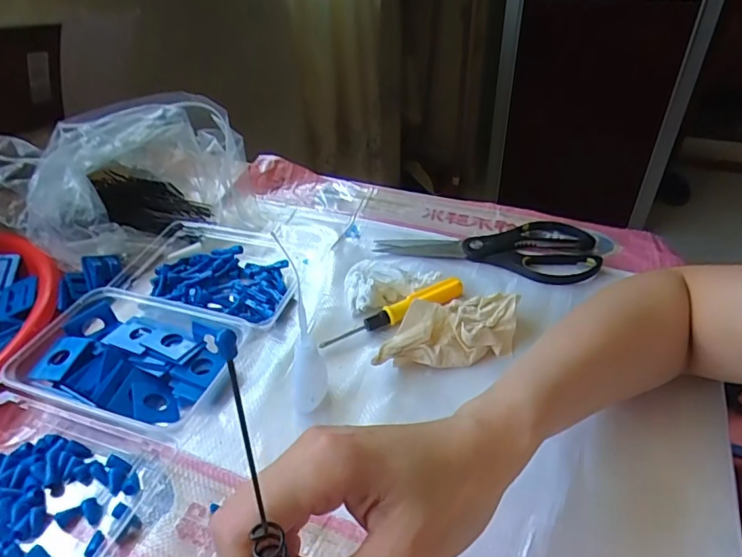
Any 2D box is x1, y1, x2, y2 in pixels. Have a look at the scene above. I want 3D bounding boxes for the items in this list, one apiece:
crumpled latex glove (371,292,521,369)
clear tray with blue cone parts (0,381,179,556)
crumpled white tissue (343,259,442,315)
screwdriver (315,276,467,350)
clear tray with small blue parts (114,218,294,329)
[{"bbox_3d":[0.062,0.035,0.418,0.121,0.045,0.065,-9,40,-7],"label":"crumpled latex glove"},{"bbox_3d":[-0.235,0.137,0.329,0.165,0.033,0.121,7,41,12],"label":"clear tray with blue cone parts"},{"bbox_3d":[0.016,0.000,0.477,0.087,0.025,0.052,-16,41,-15],"label":"crumpled white tissue"},{"bbox_3d":[0.021,0.030,0.450,0.141,0.014,0.019,-20,43,-19],"label":"screwdriver"},{"bbox_3d":[-0.156,-0.010,0.501,0.188,0.033,0.102,12,42,17],"label":"clear tray with small blue parts"}]

